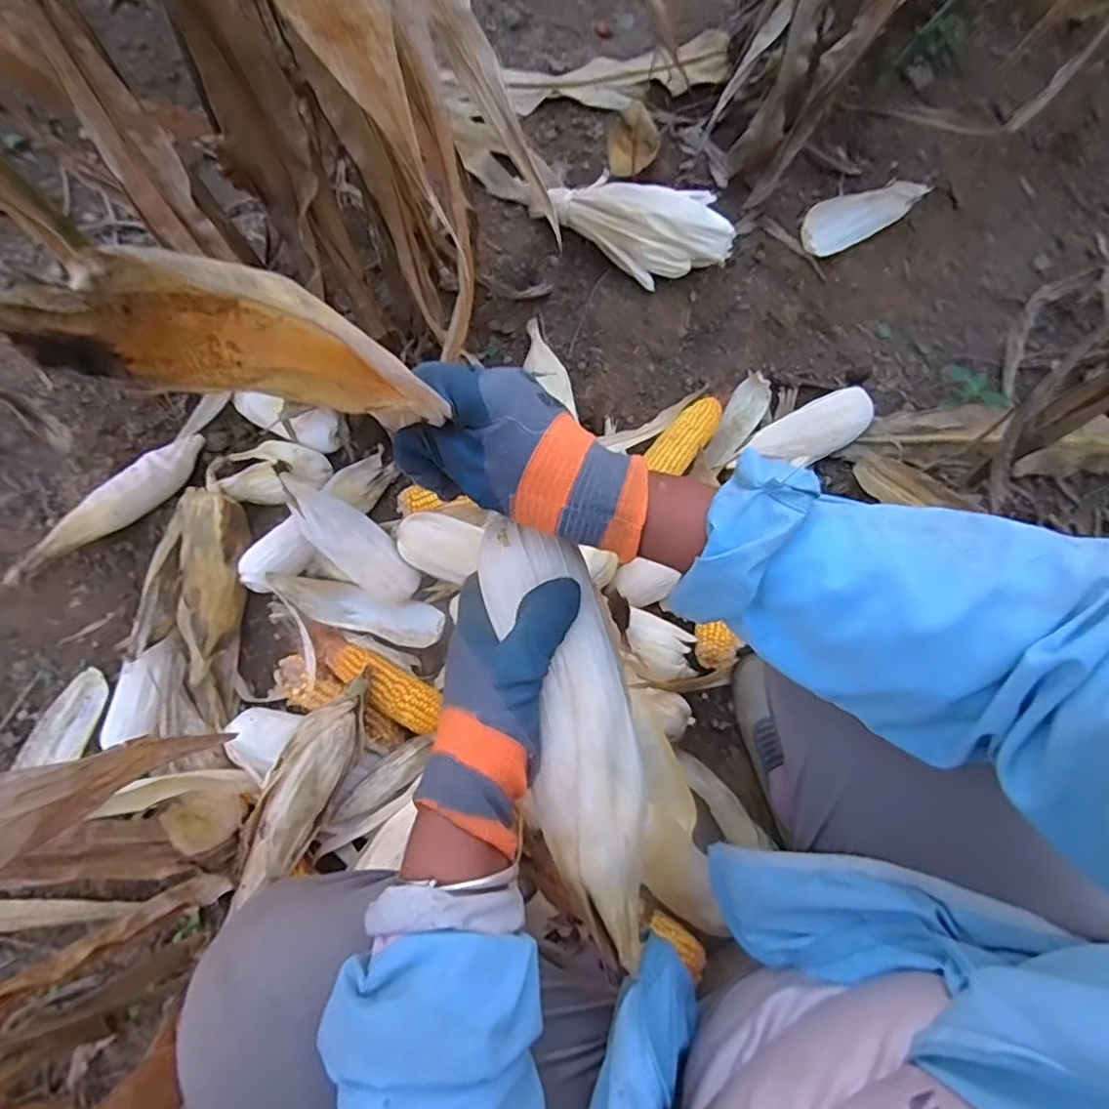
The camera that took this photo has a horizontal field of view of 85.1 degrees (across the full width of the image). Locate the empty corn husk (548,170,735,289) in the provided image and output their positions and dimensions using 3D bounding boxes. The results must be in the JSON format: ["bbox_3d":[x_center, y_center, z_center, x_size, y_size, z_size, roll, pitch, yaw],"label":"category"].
[{"bbox_3d":[0.105,-0.417,0.763,0.234,0.104,0.129,11,74,3],"label":"empty corn husk"}]

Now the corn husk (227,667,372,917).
[{"bbox_3d":[-0.261,0.238,0.633,0.069,0.043,0.239,23,67,3],"label":"corn husk"}]

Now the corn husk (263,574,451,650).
[{"bbox_3d":[-0.230,0.064,0.707,0.195,0.043,0.053,13,75,3],"label":"corn husk"}]

